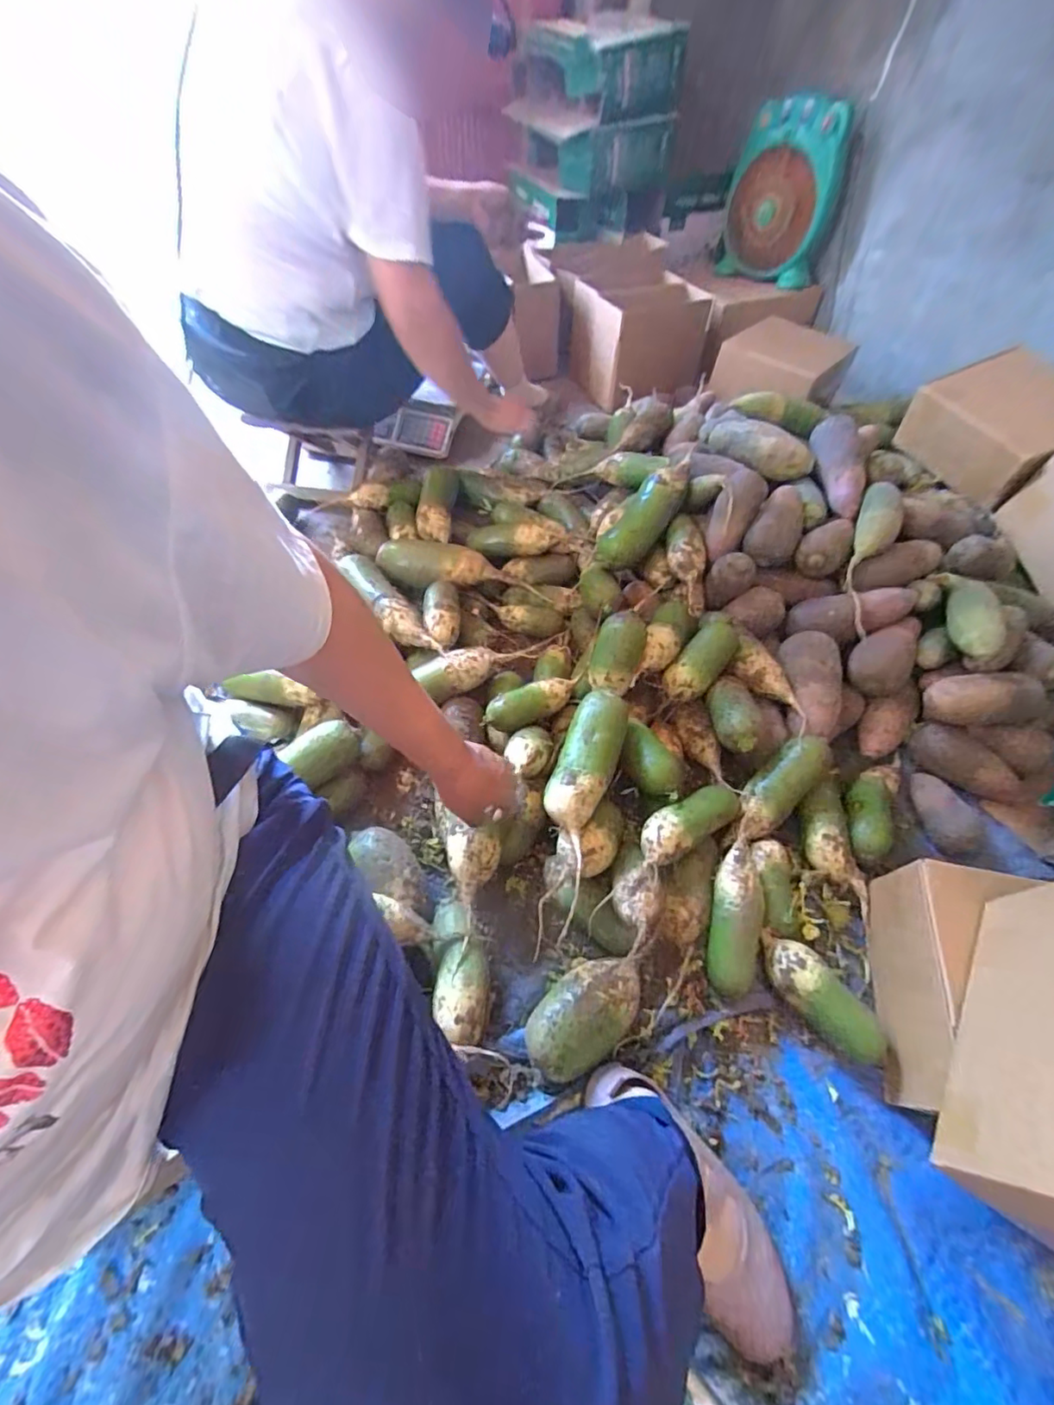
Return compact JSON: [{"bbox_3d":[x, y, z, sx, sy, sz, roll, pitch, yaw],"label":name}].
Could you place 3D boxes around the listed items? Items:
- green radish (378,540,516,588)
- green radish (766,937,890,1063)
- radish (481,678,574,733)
[{"bbox_3d":[-0.148,-0.231,0.970,0.222,0.068,0.073,9,53,4],"label":"green radish"},{"bbox_3d":[0.330,0.330,0.617,0.056,0.047,0.139,-33,61,-24],"label":"green radish"},{"bbox_3d":[0.006,0.003,0.796,0.143,0.046,0.047,-19,56,-15],"label":"radish"}]

